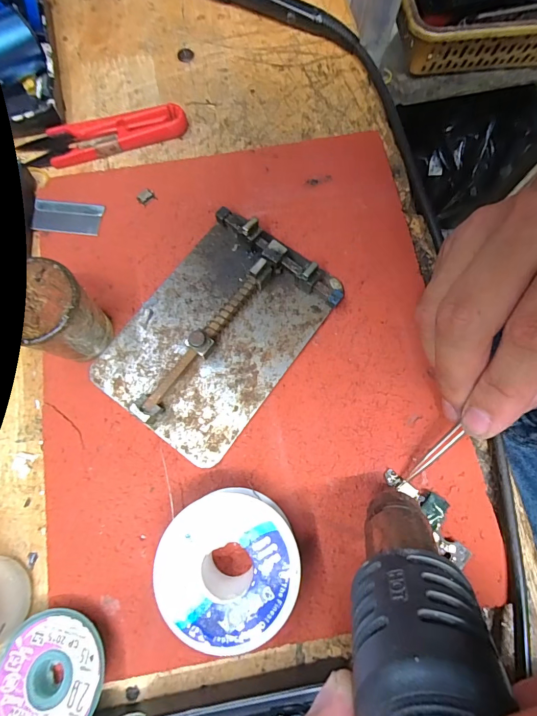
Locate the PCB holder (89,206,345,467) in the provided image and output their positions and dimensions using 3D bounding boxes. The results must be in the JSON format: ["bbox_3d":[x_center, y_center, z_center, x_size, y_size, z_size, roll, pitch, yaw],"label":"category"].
[{"bbox_3d":[-0.026,-0.015,0.185,0.079,0.018,0.111,37,78,9],"label":"PCB holder"}]

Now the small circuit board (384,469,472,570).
[{"bbox_3d":[0.074,0.070,0.171,0.016,0.004,0.047,-34,71,-8],"label":"small circuit board"}]

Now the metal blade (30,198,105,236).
[{"bbox_3d":[-0.113,-0.079,0.208,0.037,0.004,0.019,7,75,2],"label":"metal blade"}]

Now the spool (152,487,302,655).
[{"bbox_3d":[-0.016,0.084,0.155,0.053,0.030,0.052,0,75,0],"label":"spool"}]

